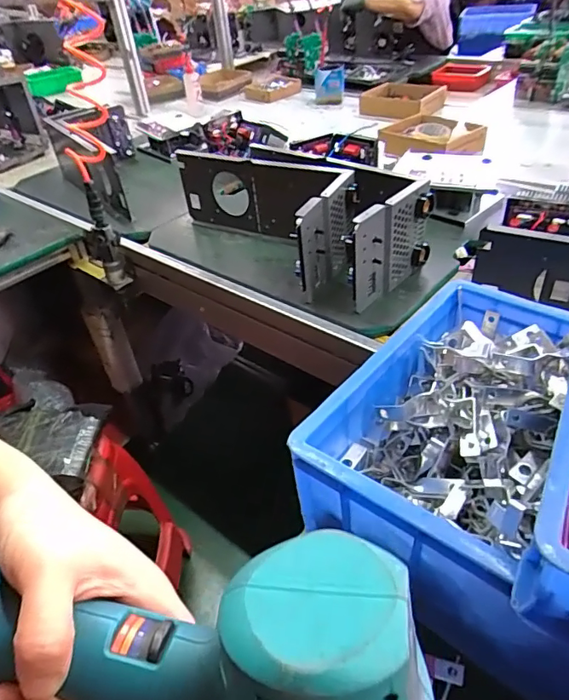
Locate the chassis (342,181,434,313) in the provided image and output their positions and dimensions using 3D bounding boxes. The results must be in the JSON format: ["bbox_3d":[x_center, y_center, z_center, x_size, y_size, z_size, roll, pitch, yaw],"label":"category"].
[{"bbox_3d":[0.167,-0.158,0.773,0.168,0.155,0.035,-30,44,-26],"label":"chassis"}]

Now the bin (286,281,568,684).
[{"bbox_3d":[0.172,0.080,0.474,0.196,0.125,0.297,23,48,32],"label":"bin"}]

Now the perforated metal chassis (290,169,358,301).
[{"bbox_3d":[0.069,-0.179,0.809,0.030,0.156,0.158,18,45,28],"label":"perforated metal chassis"}]

